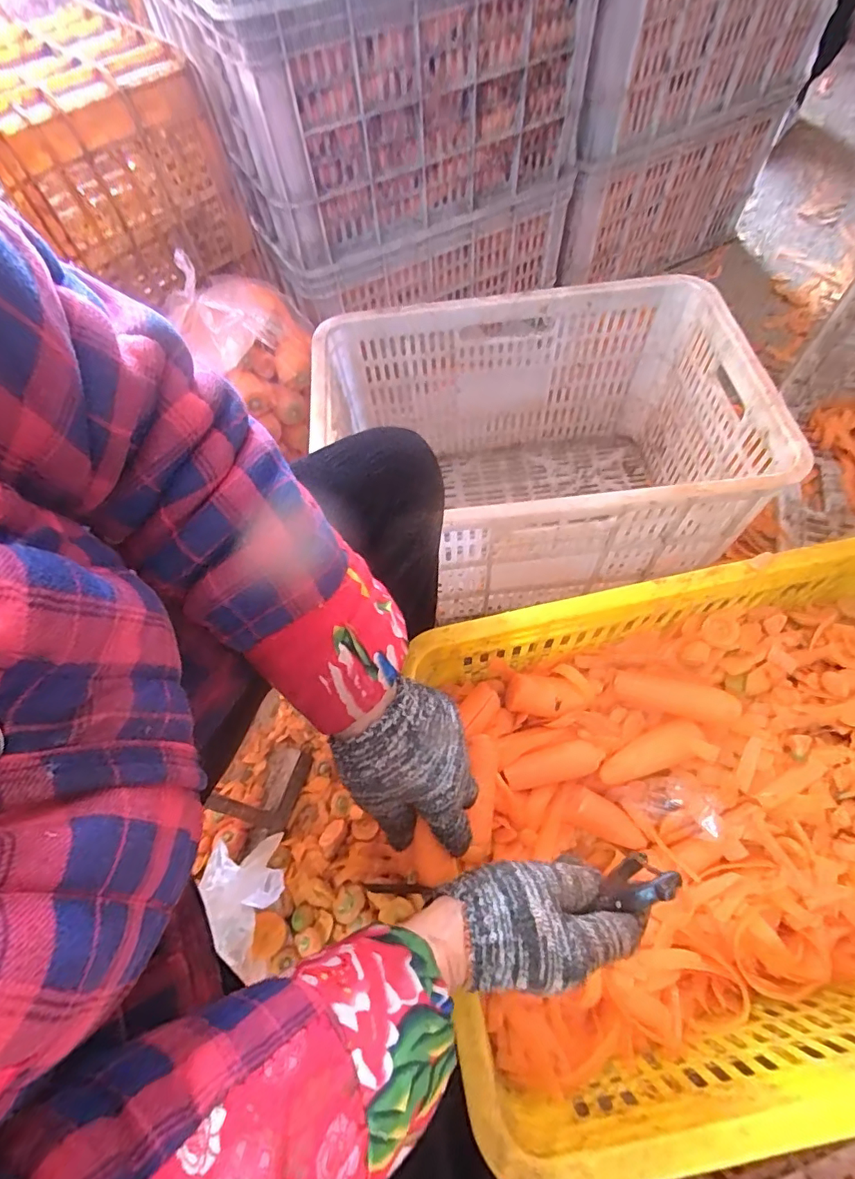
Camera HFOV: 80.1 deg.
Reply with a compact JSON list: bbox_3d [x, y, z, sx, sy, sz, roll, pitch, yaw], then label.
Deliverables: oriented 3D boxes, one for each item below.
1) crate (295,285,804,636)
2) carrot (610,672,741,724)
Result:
[{"bbox_3d":[0.132,-0.178,0.727,0.508,0.305,0.360,-4,63,2],"label":"crate"},{"bbox_3d":[0.236,0.103,0.485,0.107,0.026,0.027,10,63,25],"label":"carrot"}]

